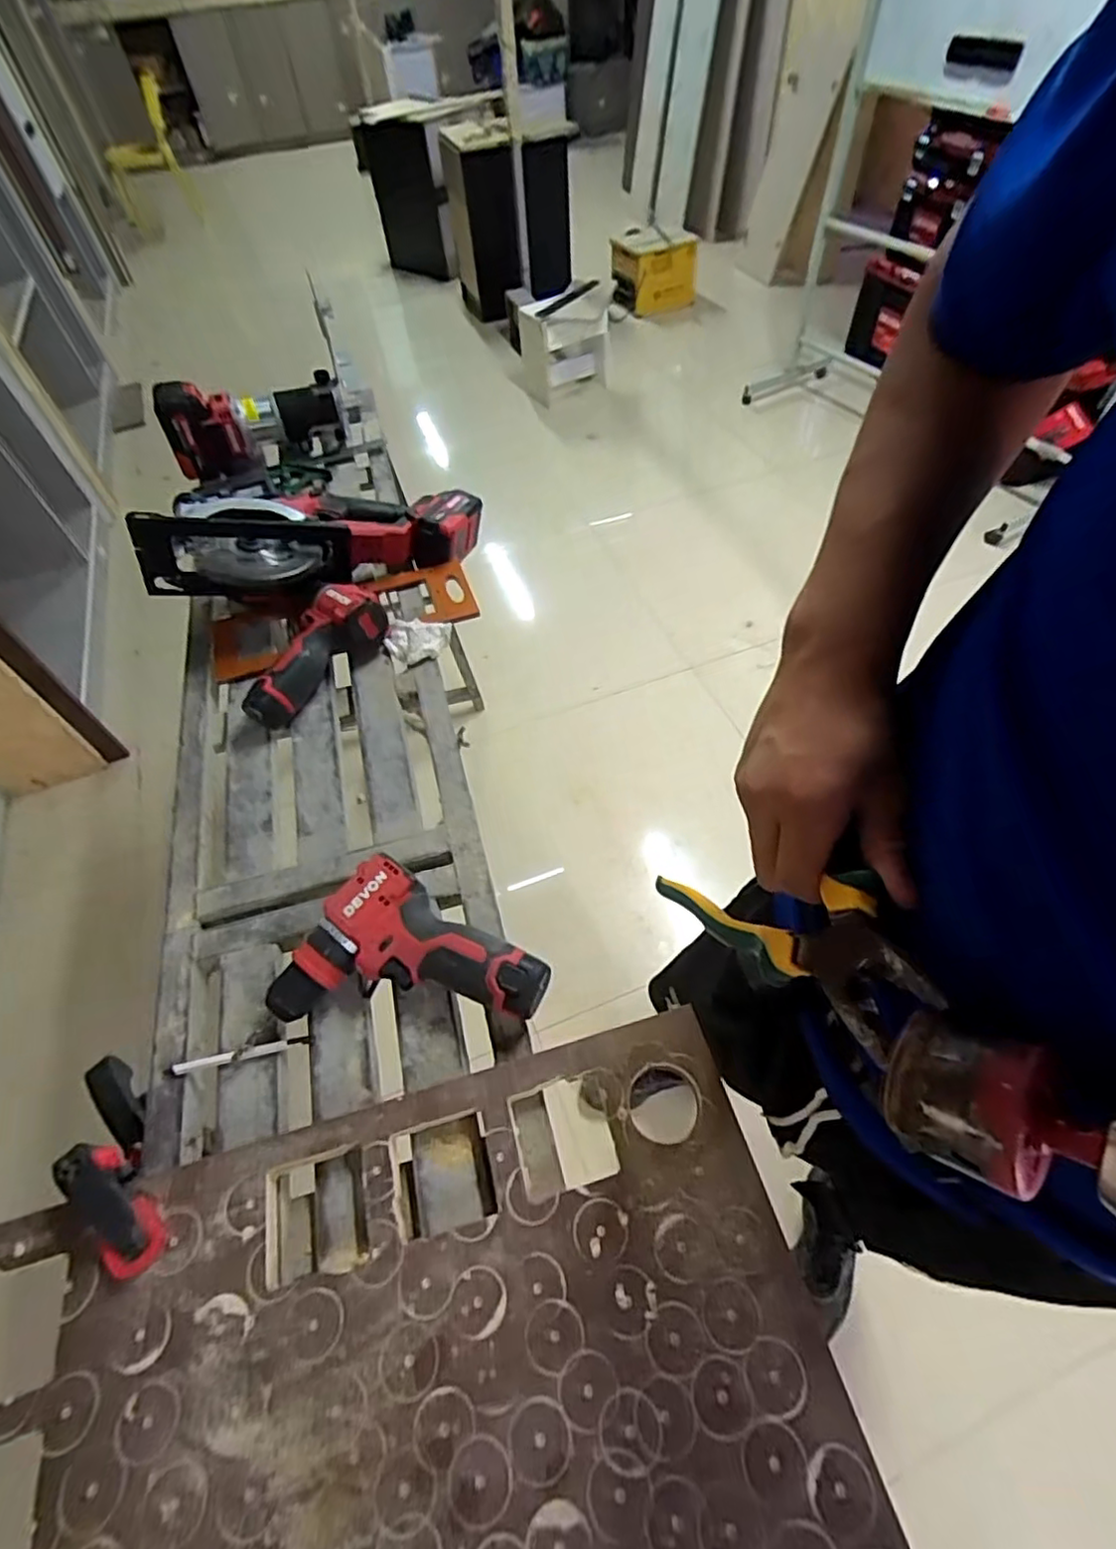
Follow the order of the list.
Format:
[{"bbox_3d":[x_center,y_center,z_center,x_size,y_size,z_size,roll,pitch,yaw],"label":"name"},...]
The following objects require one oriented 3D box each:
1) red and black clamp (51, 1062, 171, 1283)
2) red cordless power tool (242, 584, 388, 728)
[{"bbox_3d":[-0.347,0.285,0.496,0.039,0.077,0.221,-45,25,-24],"label":"red and black clamp"},{"bbox_3d":[-0.284,-0.144,0.739,0.082,0.068,0.202,32,63,24],"label":"red cordless power tool"}]

